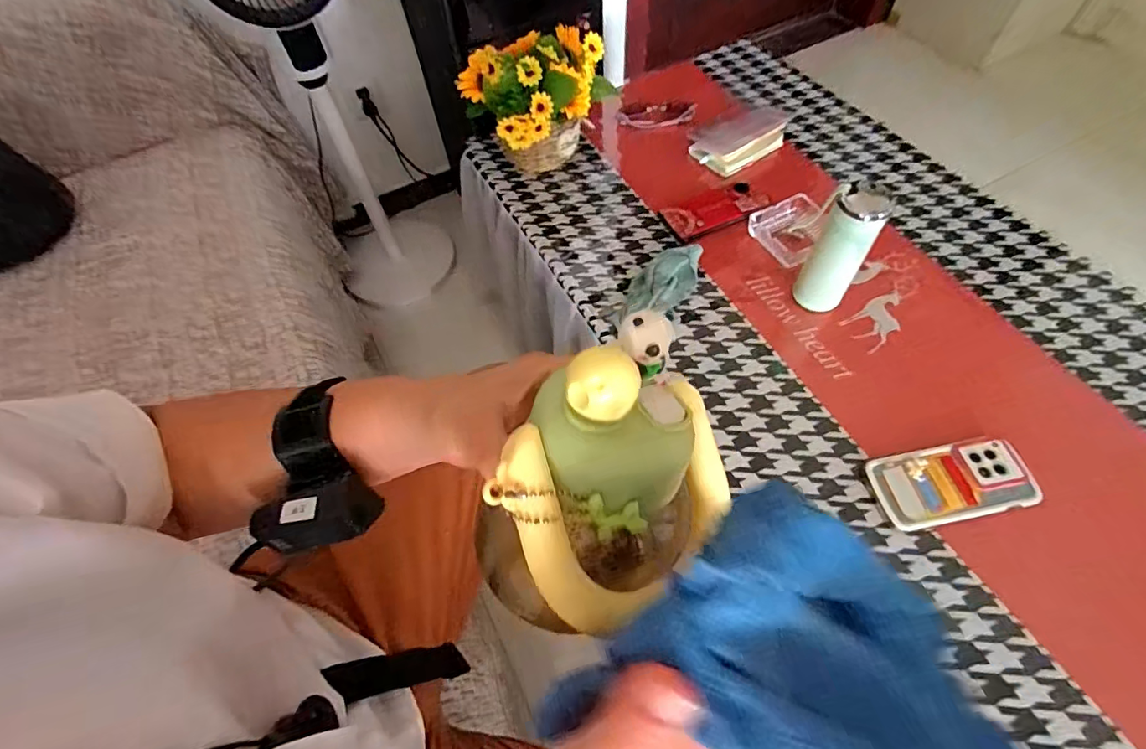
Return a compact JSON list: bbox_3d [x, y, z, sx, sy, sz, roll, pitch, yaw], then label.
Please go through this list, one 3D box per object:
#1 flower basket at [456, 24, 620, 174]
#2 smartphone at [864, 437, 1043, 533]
[{"bbox_3d":[-0.037,-0.413,0.809,0.231,0.199,0.143,-25,61,-10],"label":"flower basket"},{"bbox_3d":[0.413,0.117,0.560,0.167,0.007,0.080,-11,59,-2],"label":"smartphone"}]

